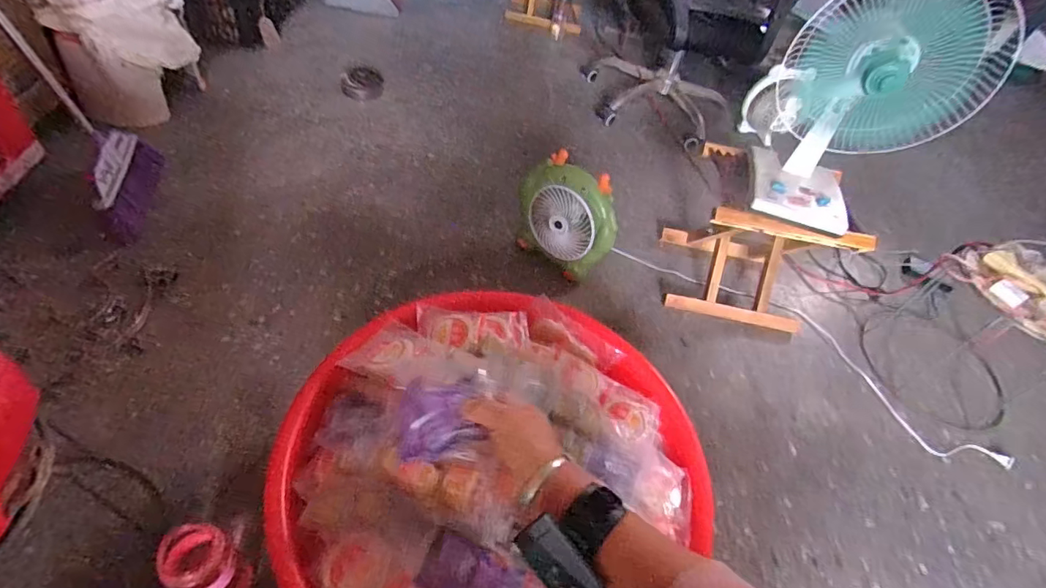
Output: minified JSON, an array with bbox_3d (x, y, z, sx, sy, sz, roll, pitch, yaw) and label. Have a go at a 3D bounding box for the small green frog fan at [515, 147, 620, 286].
[{"bbox_3d":[0.092,-0.164,1.175,0.094,0.245,0.241,-32,62,-33],"label":"small green frog fan"}]

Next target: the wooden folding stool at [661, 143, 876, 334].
[{"bbox_3d":[0.521,-0.130,1.195,0.311,0.290,0.301,10,48,-2],"label":"wooden folding stool"}]

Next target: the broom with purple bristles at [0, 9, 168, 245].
[{"bbox_3d":[-0.952,-0.437,1.058,0.178,0.692,0.178,-38,21,-29],"label":"broom with purple bristles"}]

